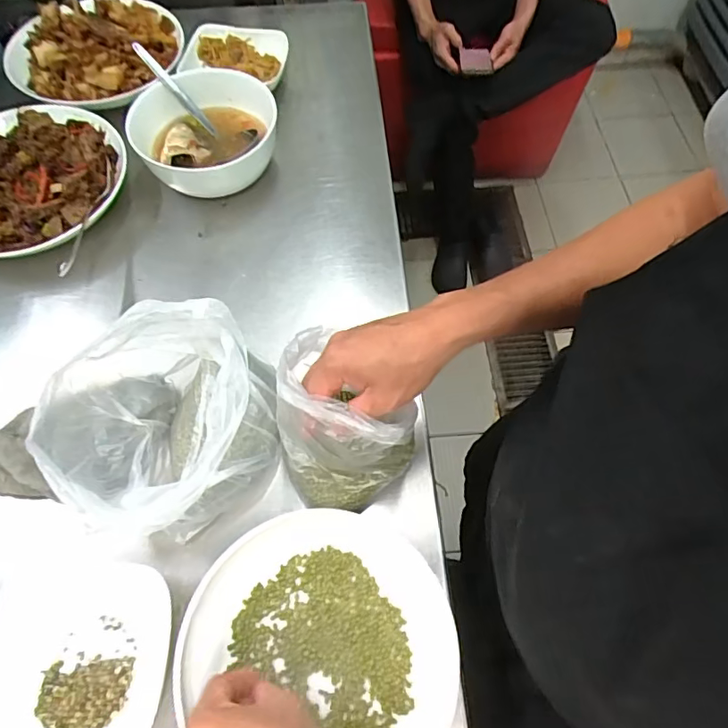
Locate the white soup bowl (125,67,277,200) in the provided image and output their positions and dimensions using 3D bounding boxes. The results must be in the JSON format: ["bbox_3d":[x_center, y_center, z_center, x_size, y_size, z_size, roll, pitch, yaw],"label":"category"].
[{"bbox_3d":[-0.207,-0.295,0.683,0.179,0.086,0.177,0,62,0],"label":"white soup bowl"}]

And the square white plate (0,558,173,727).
[{"bbox_3d":[-0.246,0.247,0.433,0.158,0.036,0.153,2,62,1],"label":"square white plate"}]

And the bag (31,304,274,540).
[{"bbox_3d":[-0.186,0.055,0.483,0.194,0.108,0.192,-3,62,-1],"label":"bag"}]

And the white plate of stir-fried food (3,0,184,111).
[{"bbox_3d":[-0.392,-0.461,0.745,0.242,0.052,0.235,0,62,0],"label":"white plate of stir-fried food"}]

